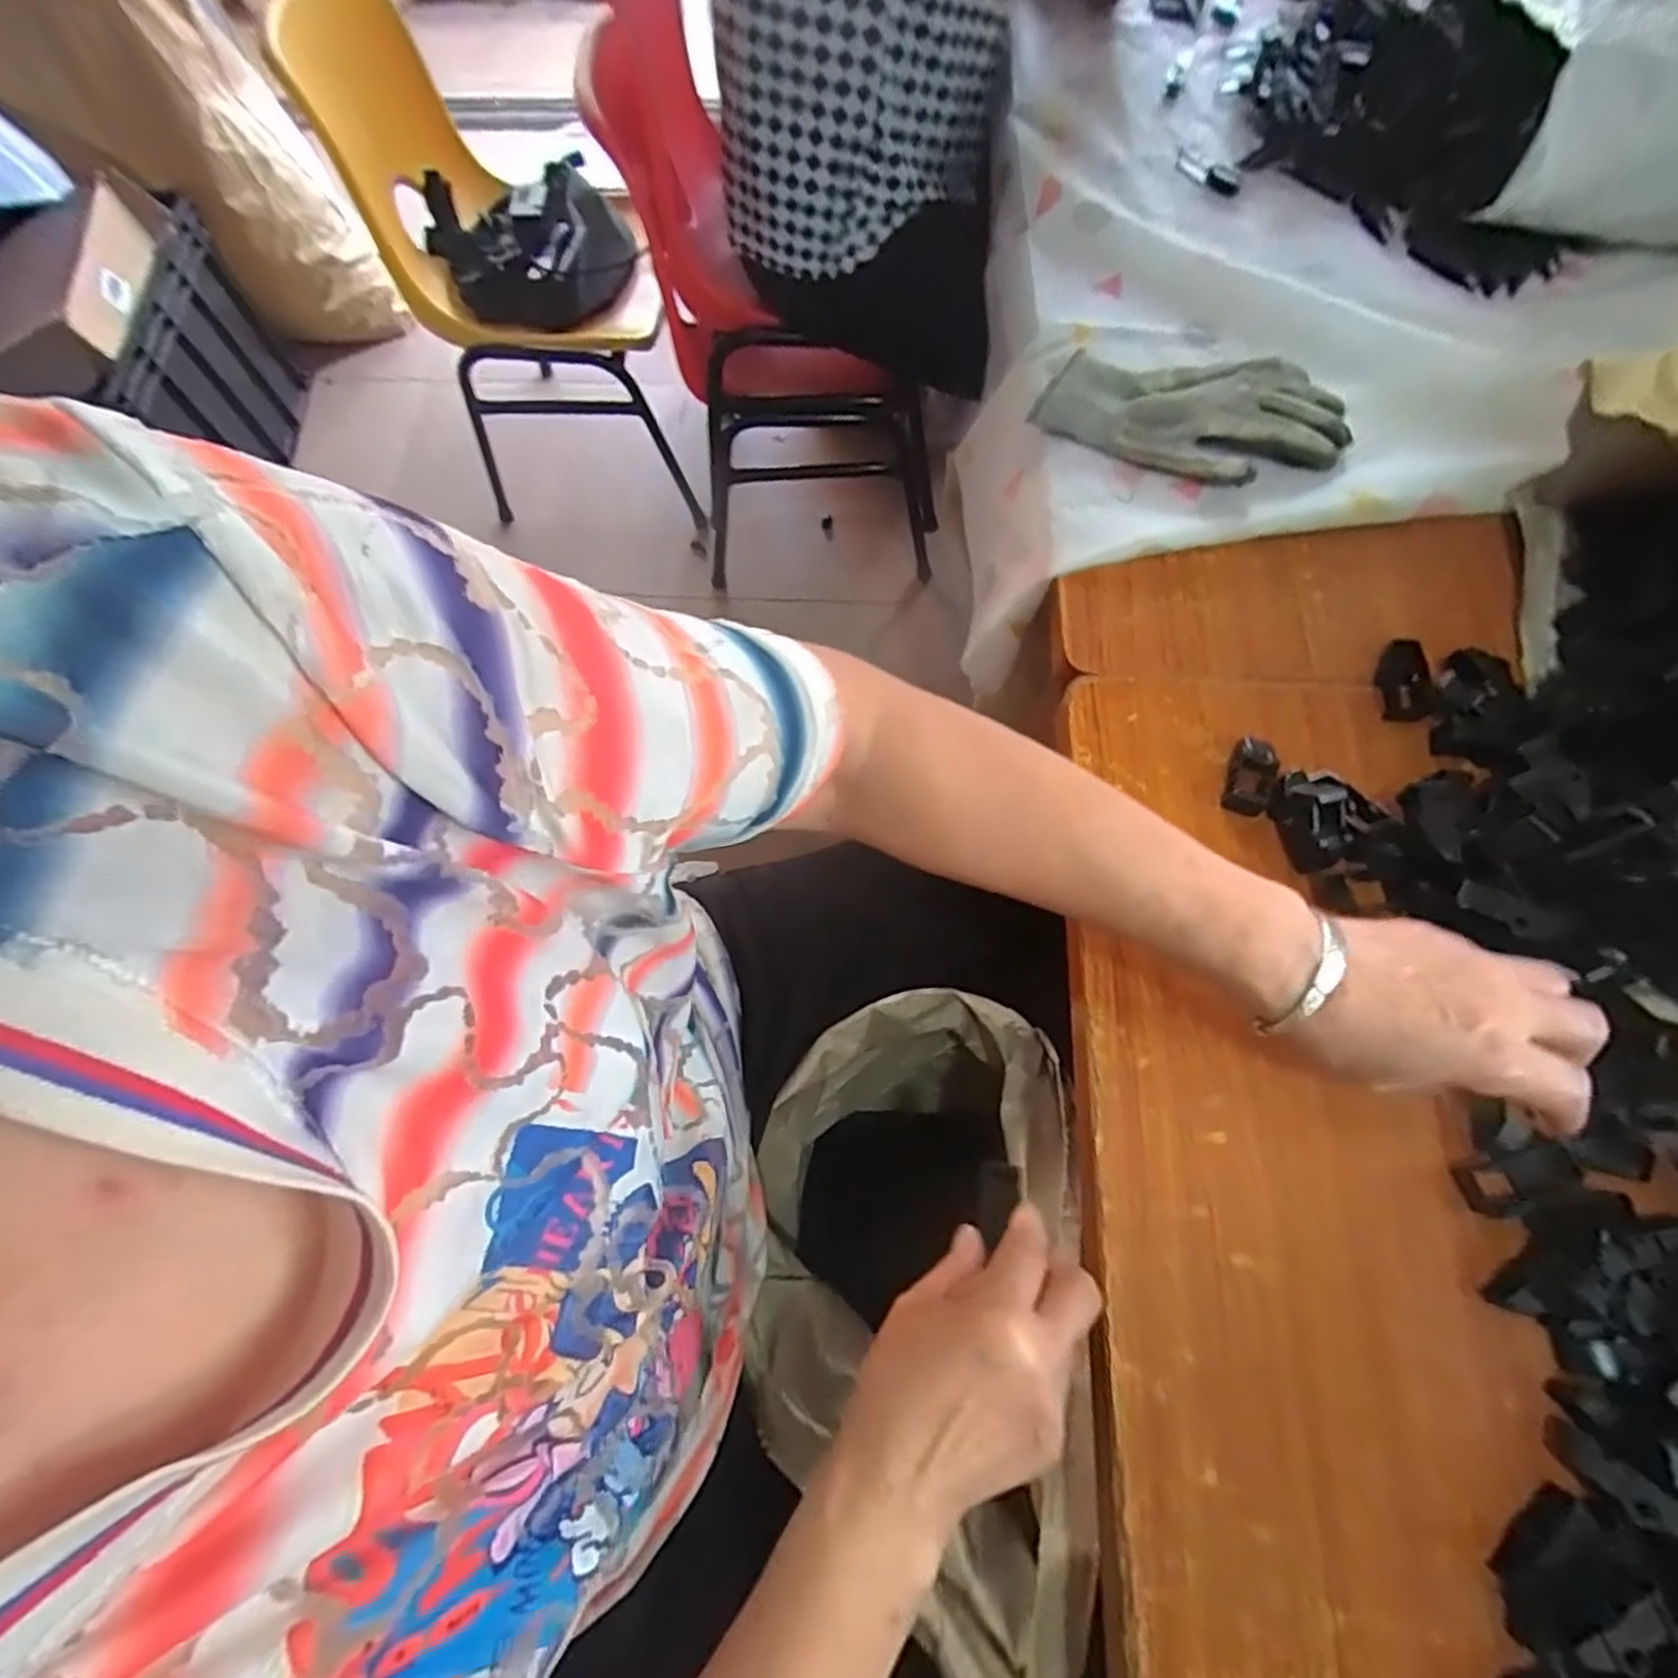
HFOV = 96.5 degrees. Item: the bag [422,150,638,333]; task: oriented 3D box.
[{"bbox_3d":[-0.417,-0.804,1.026,0.258,0.102,0.237,-19,70,-7],"label":"bag"}]

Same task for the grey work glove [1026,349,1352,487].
[{"bbox_3d":[0.258,-0.310,0.545,0.208,0.026,0.108,18,71,9],"label":"grey work glove"}]

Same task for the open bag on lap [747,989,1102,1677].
[{"bbox_3d":[0.049,0.347,0.613,0.203,0.386,0.384,4,70,5],"label":"open bag on lap"}]

